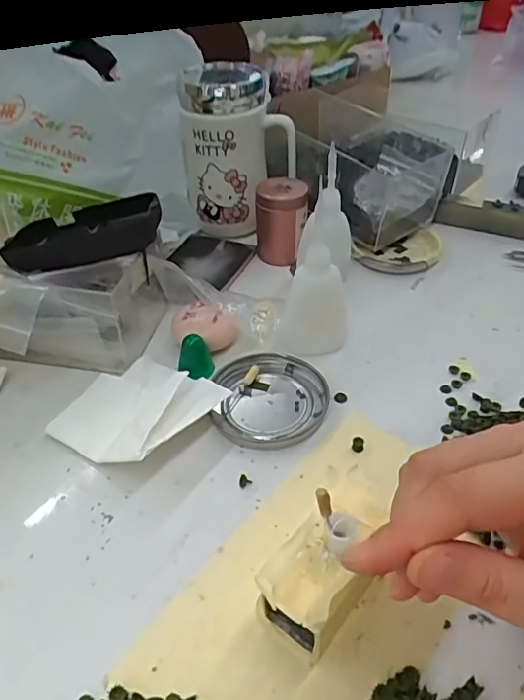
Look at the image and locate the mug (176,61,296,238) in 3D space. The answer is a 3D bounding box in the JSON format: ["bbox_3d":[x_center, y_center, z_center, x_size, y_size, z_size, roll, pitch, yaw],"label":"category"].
[{"bbox_3d":[-0.023,-0.180,0.505,0.095,0.132,0.067,-8,42,-9],"label":"mug"}]

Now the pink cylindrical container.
[{"bbox_3d":[0.017,-0.115,0.485,0.043,0.059,0.042,2,41,2],"label":"pink cylindrical container"}]

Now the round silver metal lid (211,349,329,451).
[{"bbox_3d":[0.006,0.031,0.367,0.073,0.009,0.075,0,41,0],"label":"round silver metal lid"}]

